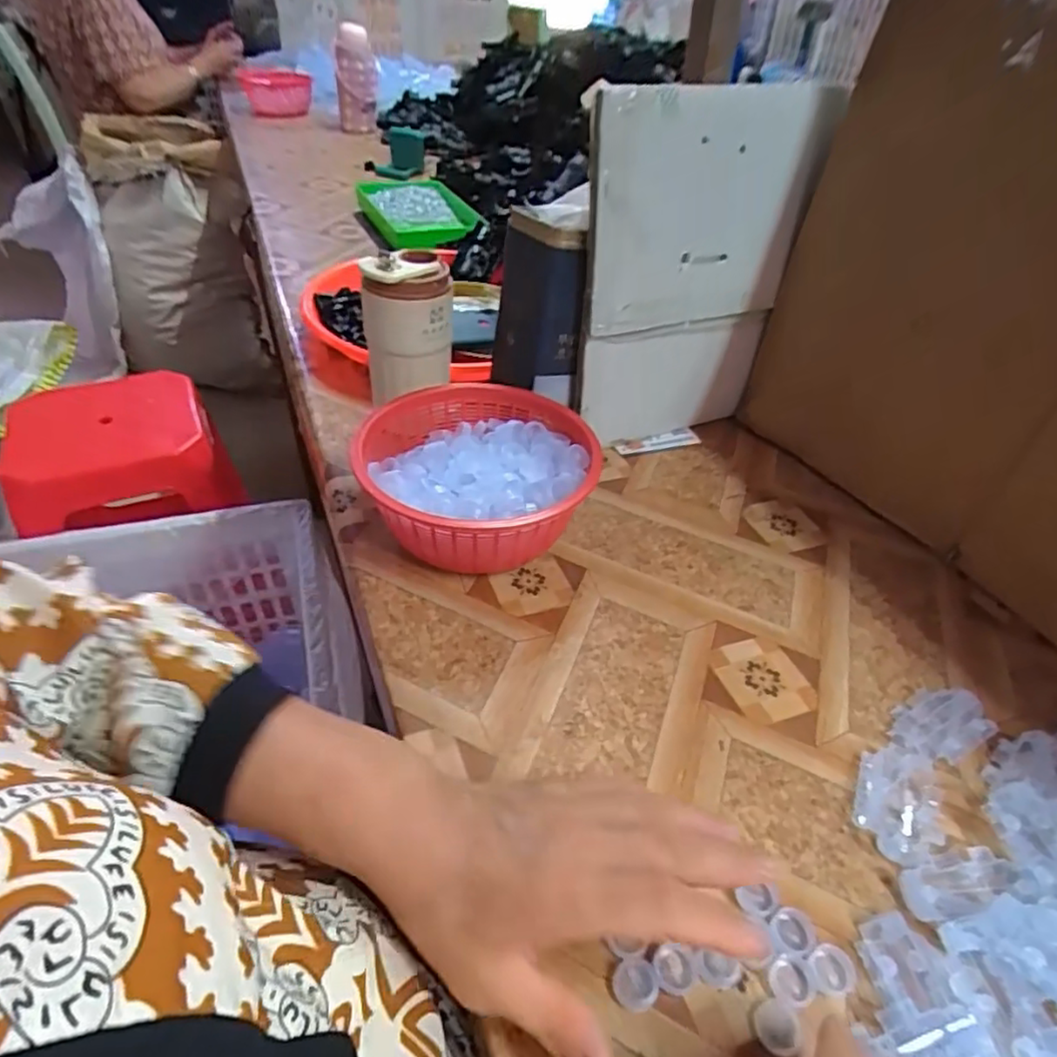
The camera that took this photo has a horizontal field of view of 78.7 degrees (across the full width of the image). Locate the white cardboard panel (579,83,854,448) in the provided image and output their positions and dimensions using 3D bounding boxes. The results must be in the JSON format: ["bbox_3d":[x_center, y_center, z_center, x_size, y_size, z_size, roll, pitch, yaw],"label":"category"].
[{"bbox_3d":[0.129,-0.200,0.553,0.197,0.293,0.028,-14,45,-19],"label":"white cardboard panel"}]

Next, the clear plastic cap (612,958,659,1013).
[{"bbox_3d":[0.050,0.213,0.301,0.020,0.006,0.019,2,42,-2],"label":"clear plastic cap"}]

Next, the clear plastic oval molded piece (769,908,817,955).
[{"bbox_3d":[0.132,0.201,0.320,0.022,0.004,0.019,1,42,-3],"label":"clear plastic oval molded piece"}]

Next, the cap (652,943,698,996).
[{"bbox_3d":[0.070,0.210,0.306,0.020,0.005,0.020,2,42,-2],"label":"cap"}]

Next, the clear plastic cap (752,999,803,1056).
[{"bbox_3d":[0.113,0.225,0.291,0.020,0.005,0.020,2,42,-2],"label":"clear plastic cap"}]

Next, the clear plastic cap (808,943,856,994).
[{"bbox_3d":[0.146,0.211,0.309,0.020,0.004,0.019,2,42,-2],"label":"clear plastic cap"}]

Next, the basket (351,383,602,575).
[{"bbox_3d":[-0.043,-0.035,0.512,0.184,0.078,0.180,13,42,9],"label":"basket"}]

